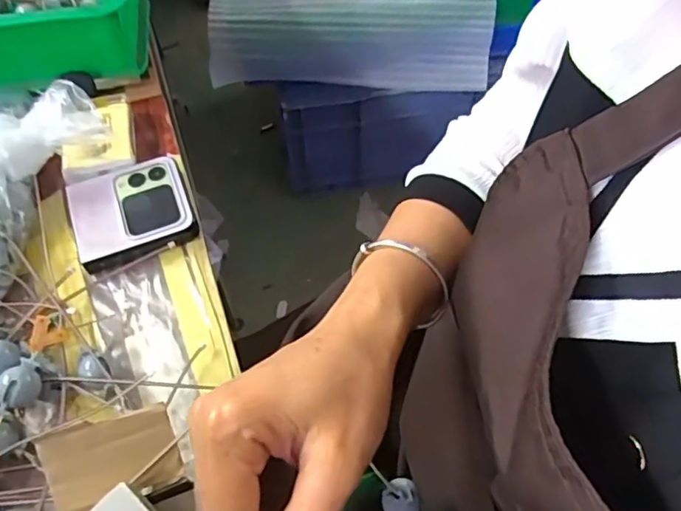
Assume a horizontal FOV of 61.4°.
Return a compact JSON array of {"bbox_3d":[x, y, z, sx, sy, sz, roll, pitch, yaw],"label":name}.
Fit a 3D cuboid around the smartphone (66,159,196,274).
[{"bbox_3d":[-0.160,-0.034,0.440,0.084,0.019,0.079,-21,63,-10],"label":"smartphone"}]

